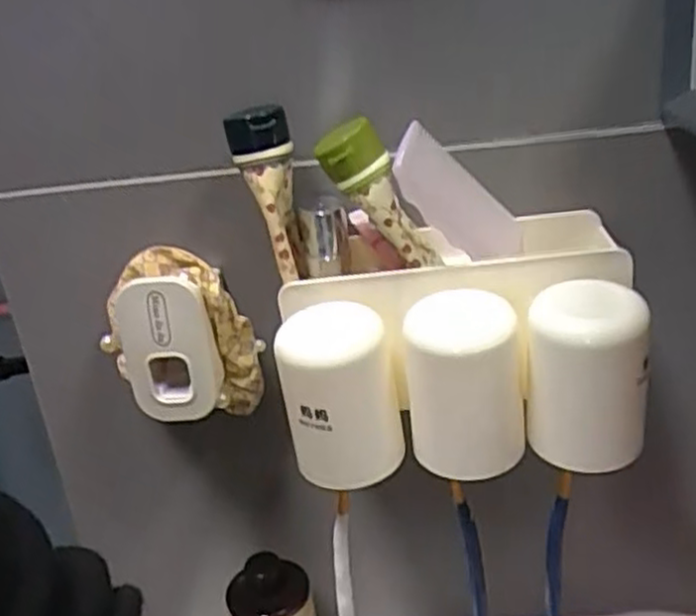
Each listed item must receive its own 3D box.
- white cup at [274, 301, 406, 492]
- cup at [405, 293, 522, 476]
[{"bbox_3d":[-0.004,0.053,0.431,0.061,0.092,0.058,-6,23,3],"label":"white cup"},{"bbox_3d":[0.064,0.044,0.427,0.060,0.090,0.066,-4,23,7],"label":"cup"}]

